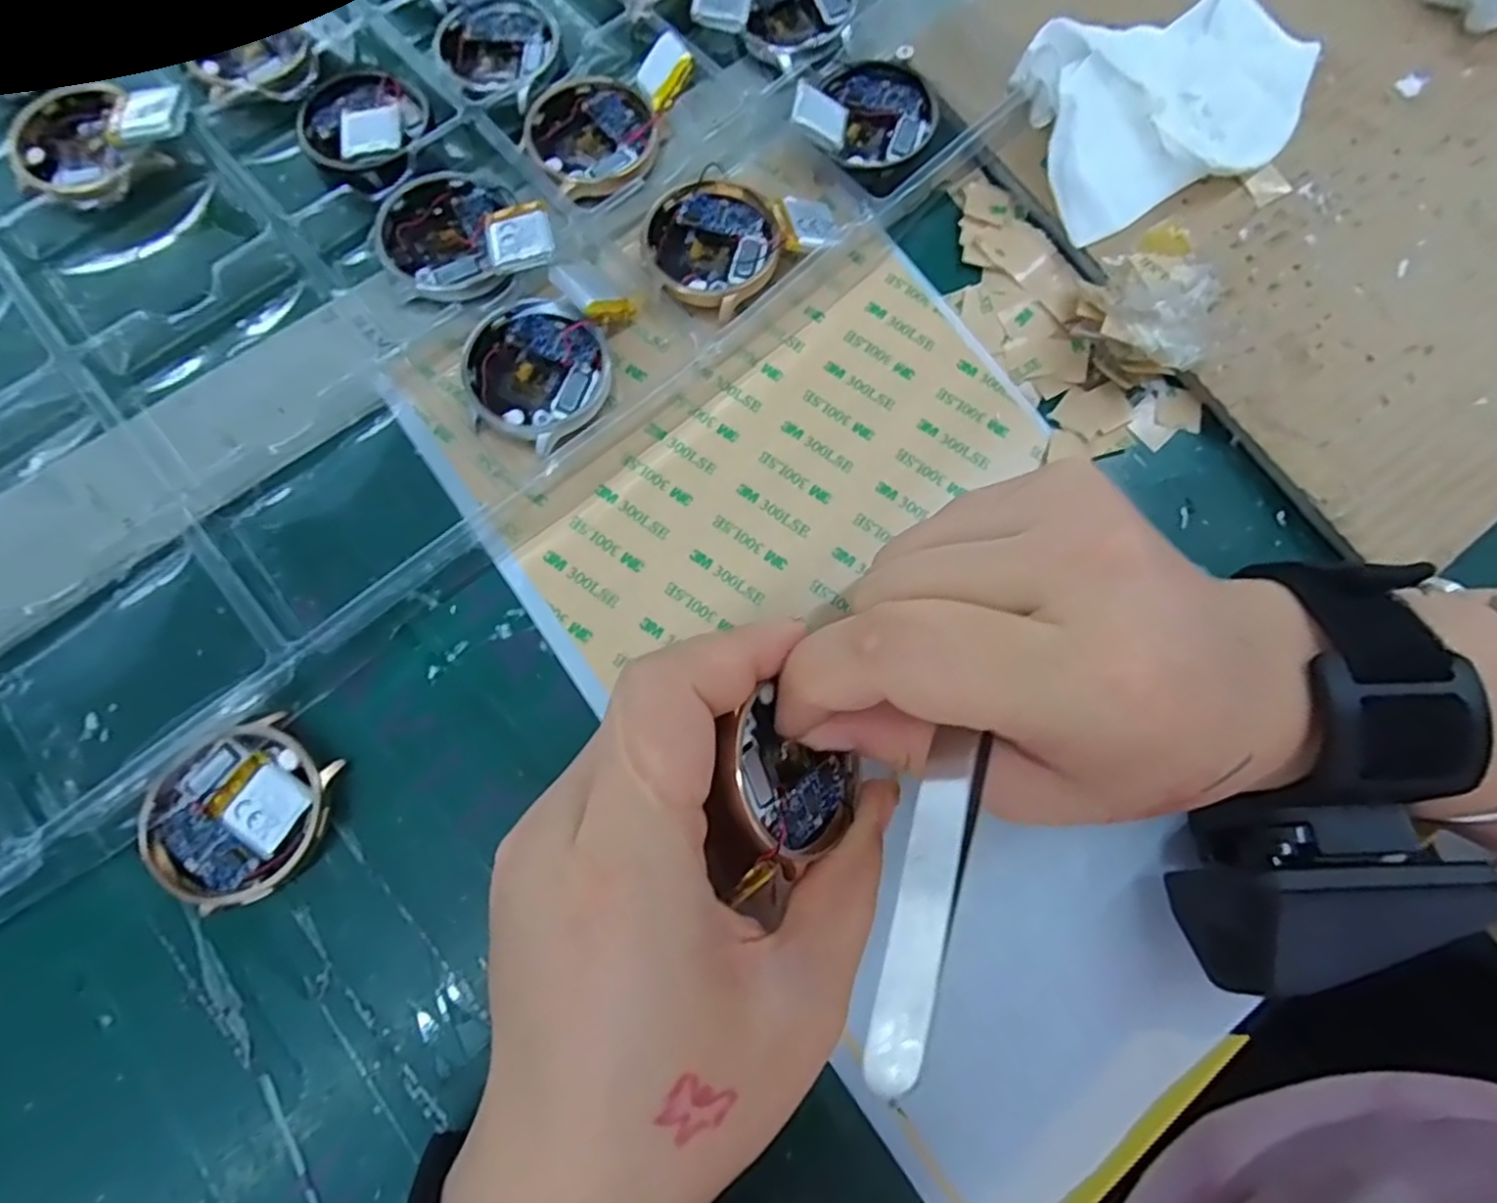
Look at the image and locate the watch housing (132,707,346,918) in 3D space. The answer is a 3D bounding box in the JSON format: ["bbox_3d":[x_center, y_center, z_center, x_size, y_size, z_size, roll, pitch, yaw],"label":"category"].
[{"bbox_3d":[-0.133,0.056,0.184,0.044,0.012,0.043,-22,79,-8],"label":"watch housing"}]

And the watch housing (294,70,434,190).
[{"bbox_3d":[-0.131,-0.163,0.233,0.042,0.010,0.050,-7,78,-5],"label":"watch housing"}]

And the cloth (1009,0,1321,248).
[{"bbox_3d":[0.144,-0.174,0.236,0.108,0.024,0.071,-23,79,-8],"label":"cloth"}]

